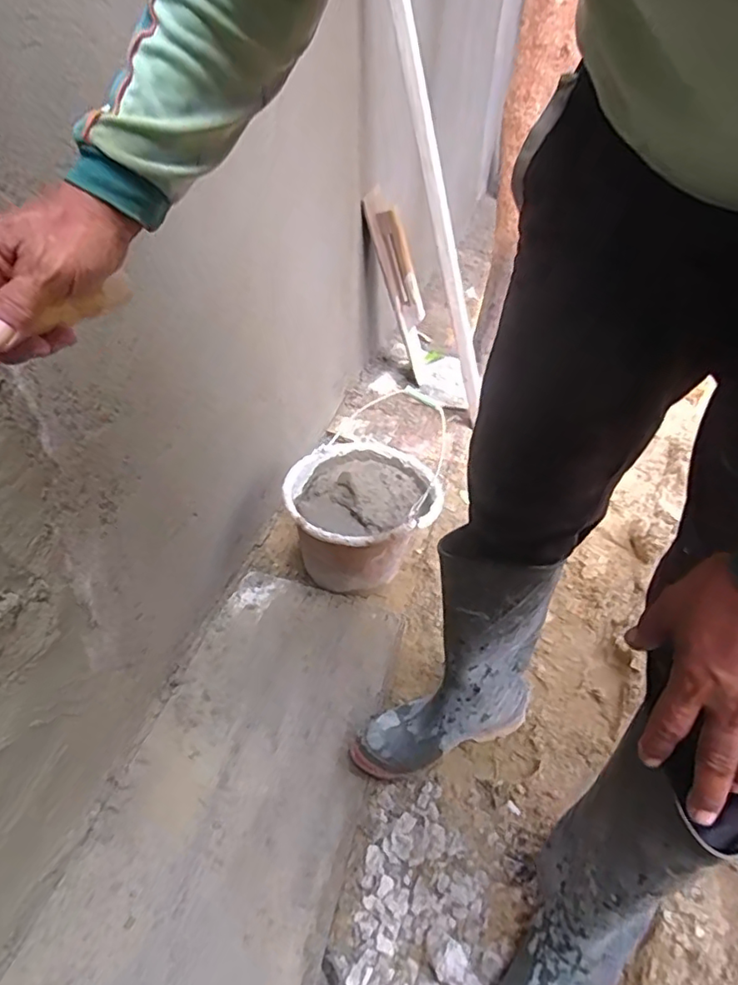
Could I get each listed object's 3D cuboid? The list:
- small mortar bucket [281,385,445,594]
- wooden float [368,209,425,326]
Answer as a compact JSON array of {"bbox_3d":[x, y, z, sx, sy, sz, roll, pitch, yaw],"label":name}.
[{"bbox_3d":[-0.015,0.065,1.103,0.268,0.204,0.268,2,40,-2],"label":"small mortar bucket"},{"bbox_3d":[0.082,-0.600,1.553,0.079,0.313,0.049,-16,39,11],"label":"wooden float"}]

